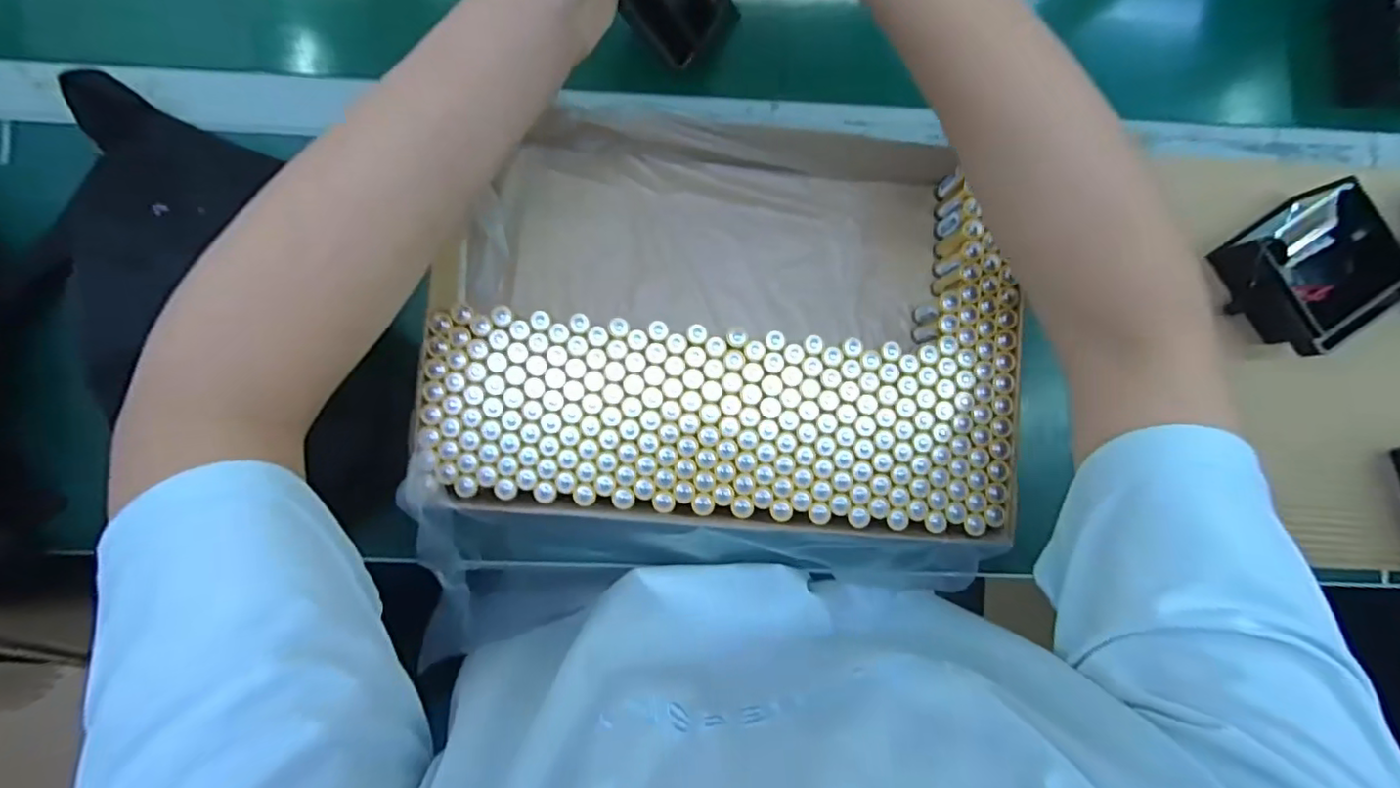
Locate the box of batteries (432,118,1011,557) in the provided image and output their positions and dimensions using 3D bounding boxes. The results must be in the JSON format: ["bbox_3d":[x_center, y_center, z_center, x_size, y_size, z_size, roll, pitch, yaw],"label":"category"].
[{"bbox_3d":[0.020,-0.053,0.396,0.366,0.059,0.267,6,87,-2],"label":"box of batteries"}]

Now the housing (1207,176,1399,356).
[{"bbox_3d":[0.428,-0.087,0.410,0.100,0.042,0.093,-32,89,-4],"label":"housing"}]

